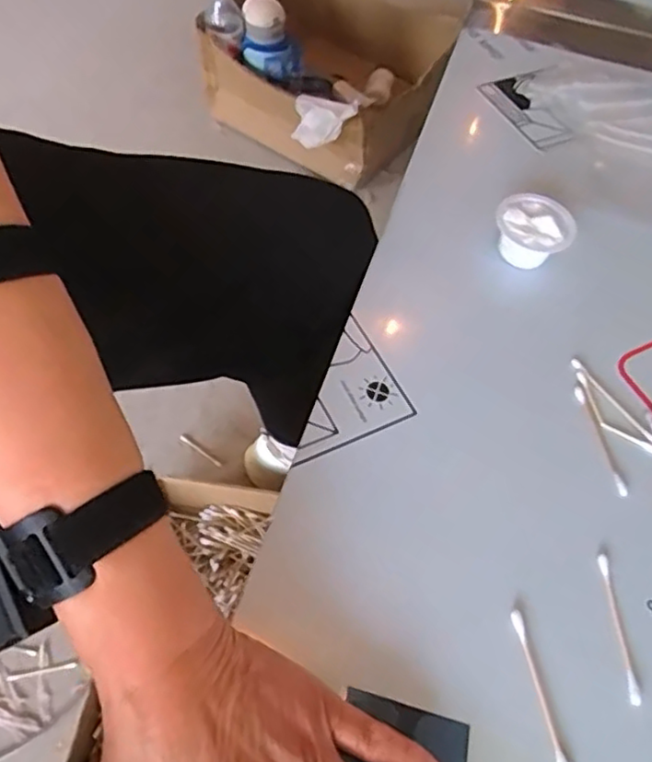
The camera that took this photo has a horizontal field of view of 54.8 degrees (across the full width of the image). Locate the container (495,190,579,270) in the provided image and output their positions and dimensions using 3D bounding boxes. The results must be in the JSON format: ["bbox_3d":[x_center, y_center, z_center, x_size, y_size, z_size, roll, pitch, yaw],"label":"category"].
[{"bbox_3d":[0.145,-0.103,0.449,0.053,0.037,0.049,1,58,-2],"label":"container"}]

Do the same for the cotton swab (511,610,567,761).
[{"bbox_3d":[0.102,0.148,0.301,0.006,0.004,0.072,-7,59,-7],"label":"cotton swab"}]

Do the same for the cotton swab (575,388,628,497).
[{"bbox_3d":[0.166,0.036,0.381,0.008,0.005,0.072,-8,59,-8],"label":"cotton swab"}]

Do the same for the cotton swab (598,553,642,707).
[{"bbox_3d":[0.149,0.125,0.320,0.007,0.004,0.072,1,58,-2],"label":"cotton swab"}]

